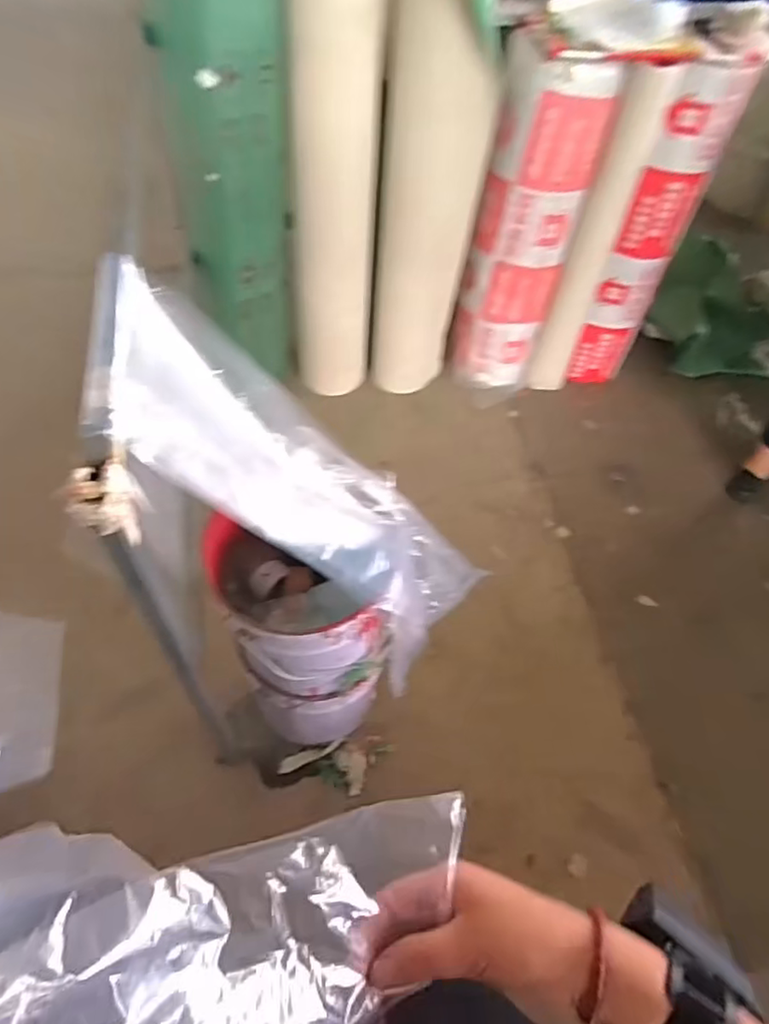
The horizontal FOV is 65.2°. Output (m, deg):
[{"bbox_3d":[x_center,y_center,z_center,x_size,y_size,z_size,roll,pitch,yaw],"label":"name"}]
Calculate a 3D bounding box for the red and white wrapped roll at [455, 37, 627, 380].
[{"bbox_3d":[0.407,-0.782,1.775,0.247,0.973,0.201,27,57,14],"label":"red and white wrapped roll"}]

